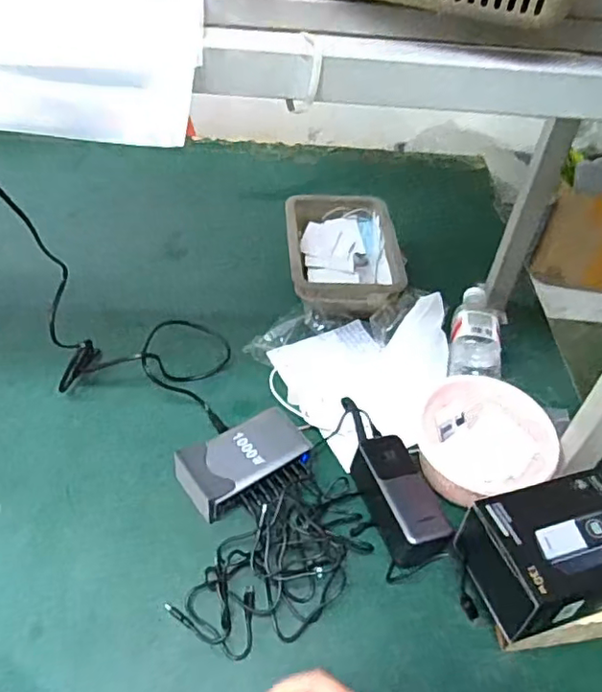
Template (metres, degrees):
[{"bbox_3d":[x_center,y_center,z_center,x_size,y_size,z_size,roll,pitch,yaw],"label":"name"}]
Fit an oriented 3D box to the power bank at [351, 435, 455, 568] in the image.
[{"bbox_3d":[0.103,0.160,0.628,0.062,0.046,0.136,-13,51,-18],"label":"power bank"}]

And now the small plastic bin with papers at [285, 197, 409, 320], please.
[{"bbox_3d":[0.058,-0.130,0.876,0.155,0.072,0.222,0,48,-7],"label":"small plastic bin with papers"}]

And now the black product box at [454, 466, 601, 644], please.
[{"bbox_3d":[0.251,0.183,0.546,0.179,0.077,0.107,-10,50,-15],"label":"black product box"}]

